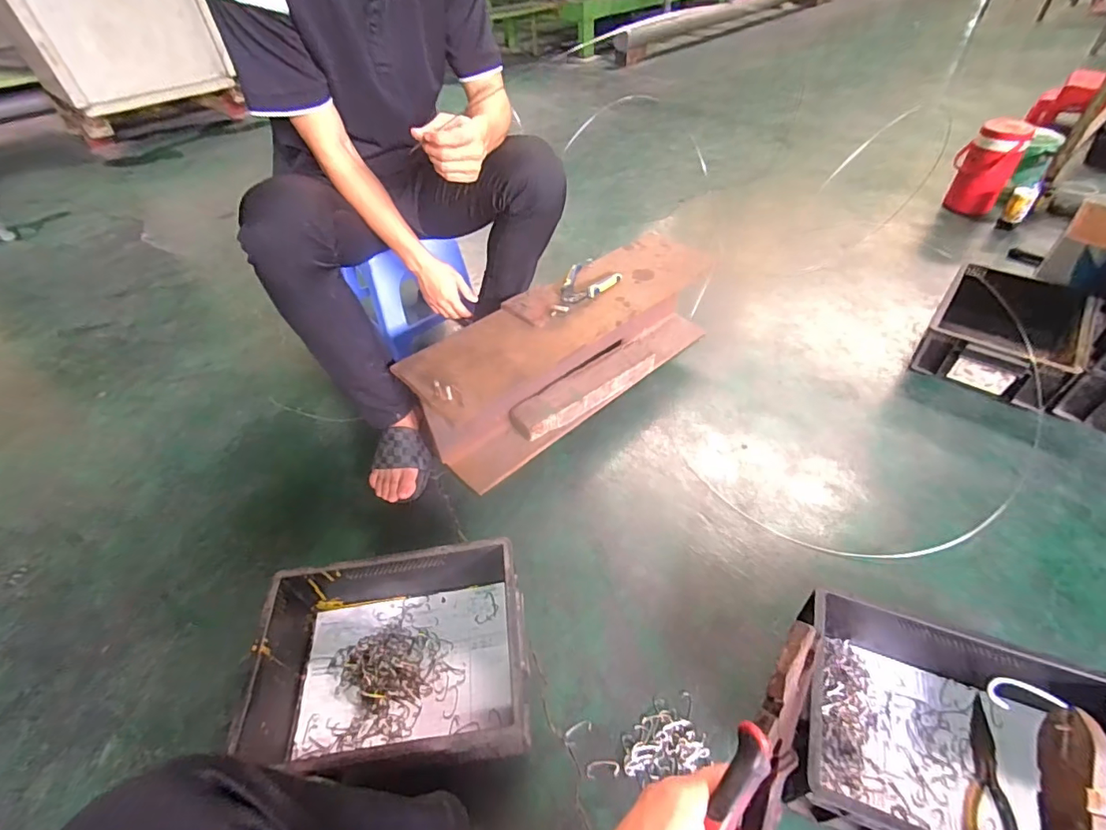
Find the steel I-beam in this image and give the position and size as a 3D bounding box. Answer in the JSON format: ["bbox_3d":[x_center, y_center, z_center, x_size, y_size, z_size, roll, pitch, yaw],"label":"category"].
[{"bbox_3d":[0.053,-0.144,1.055,0.719,0.226,0.205,-33,50,-26],"label":"steel I-beam"}]

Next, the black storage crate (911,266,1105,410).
[{"bbox_3d":[1.022,-0.200,1.110,0.257,0.111,0.425,31,54,31],"label":"black storage crate"}]

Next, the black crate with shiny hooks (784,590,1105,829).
[{"bbox_3d":[0.467,0.384,0.583,0.332,0.131,0.270,15,47,20],"label":"black crate with shiny hooks"}]

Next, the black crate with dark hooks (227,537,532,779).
[{"bbox_3d":[-0.204,0.322,0.665,0.337,0.130,0.260,-7,44,-2],"label":"black crate with dark hooks"}]

